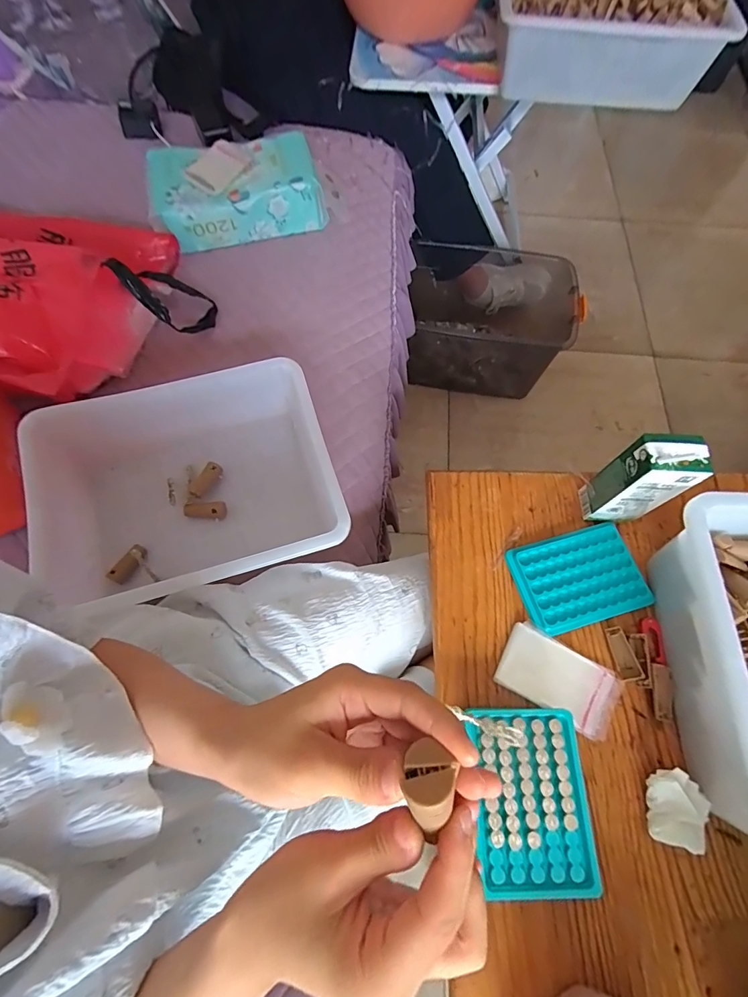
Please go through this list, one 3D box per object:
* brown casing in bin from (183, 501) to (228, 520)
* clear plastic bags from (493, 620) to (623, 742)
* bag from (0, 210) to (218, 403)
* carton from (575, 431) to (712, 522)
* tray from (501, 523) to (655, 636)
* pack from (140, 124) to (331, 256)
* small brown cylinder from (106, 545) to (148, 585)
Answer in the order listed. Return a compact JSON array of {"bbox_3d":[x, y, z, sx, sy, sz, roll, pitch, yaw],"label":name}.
[{"bbox_3d":[-0.218,0.015,0.556,0.053,0.017,0.020,4,67,0],"label":"brown casing in bin"},{"bbox_3d":[0.181,0.176,0.421,0.112,0.007,0.066,29,70,11],"label":"clear plastic bags"},{"bbox_3d":[-0.491,-0.289,0.606,0.448,0.126,0.321,-4,67,-3],"label":"bag"},{"bbox_3d":[0.265,-0.016,0.431,0.056,0.131,0.040,6,67,2],"label":"carton"},{"bbox_3d":[0.216,0.083,0.455,0.127,0.012,0.094,-15,68,-7],"label":"tray"},{"bbox_3d":[-0.236,-0.522,0.731,0.279,0.097,0.139,-22,69,-10],"label":"pack"},{"bbox_3d":[-0.295,0.080,0.519,0.017,0.022,0.051,38,86,14],"label":"small brown cylinder"}]

